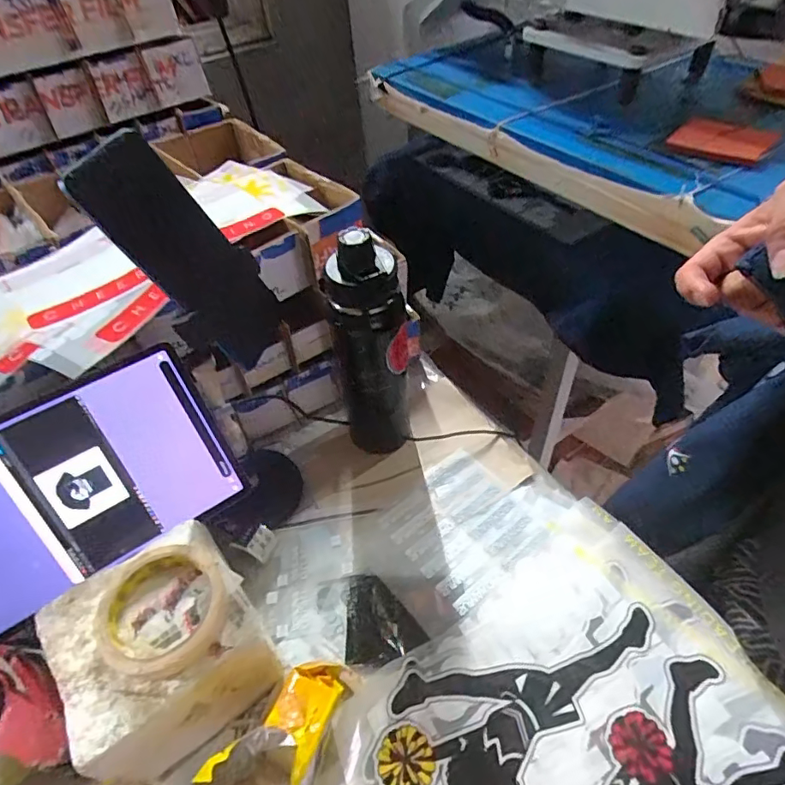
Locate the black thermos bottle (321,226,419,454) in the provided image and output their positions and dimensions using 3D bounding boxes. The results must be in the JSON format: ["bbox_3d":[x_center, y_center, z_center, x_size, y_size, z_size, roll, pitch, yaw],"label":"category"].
[{"bbox_3d":[-0.021,-0.039,0.540,0.079,0.275,0.072,-20,50,-12],"label":"black thermos bottle"}]

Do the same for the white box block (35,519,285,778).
[{"bbox_3d":[-0.184,0.212,0.430,0.140,0.129,0.134,-32,53,-20],"label":"white box block"}]

